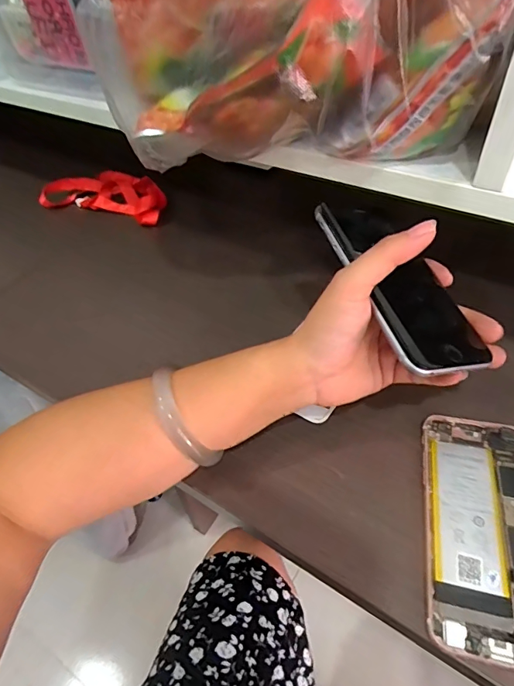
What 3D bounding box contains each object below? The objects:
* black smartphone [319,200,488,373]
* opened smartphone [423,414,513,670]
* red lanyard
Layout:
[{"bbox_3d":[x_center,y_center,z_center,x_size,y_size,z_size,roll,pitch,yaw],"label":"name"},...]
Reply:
[{"bbox_3d":[0.088,-0.039,0.270,0.065,0.009,0.133,-8,55,-24],"label":"black smartphone"},{"bbox_3d":[0.132,0.103,0.252,0.065,0.005,0.136,8,50,11],"label":"opened smartphone"},{"bbox_3d":[-0.174,-0.180,0.531,0.154,0.028,0.081,12,51,17],"label":"red lanyard"}]

